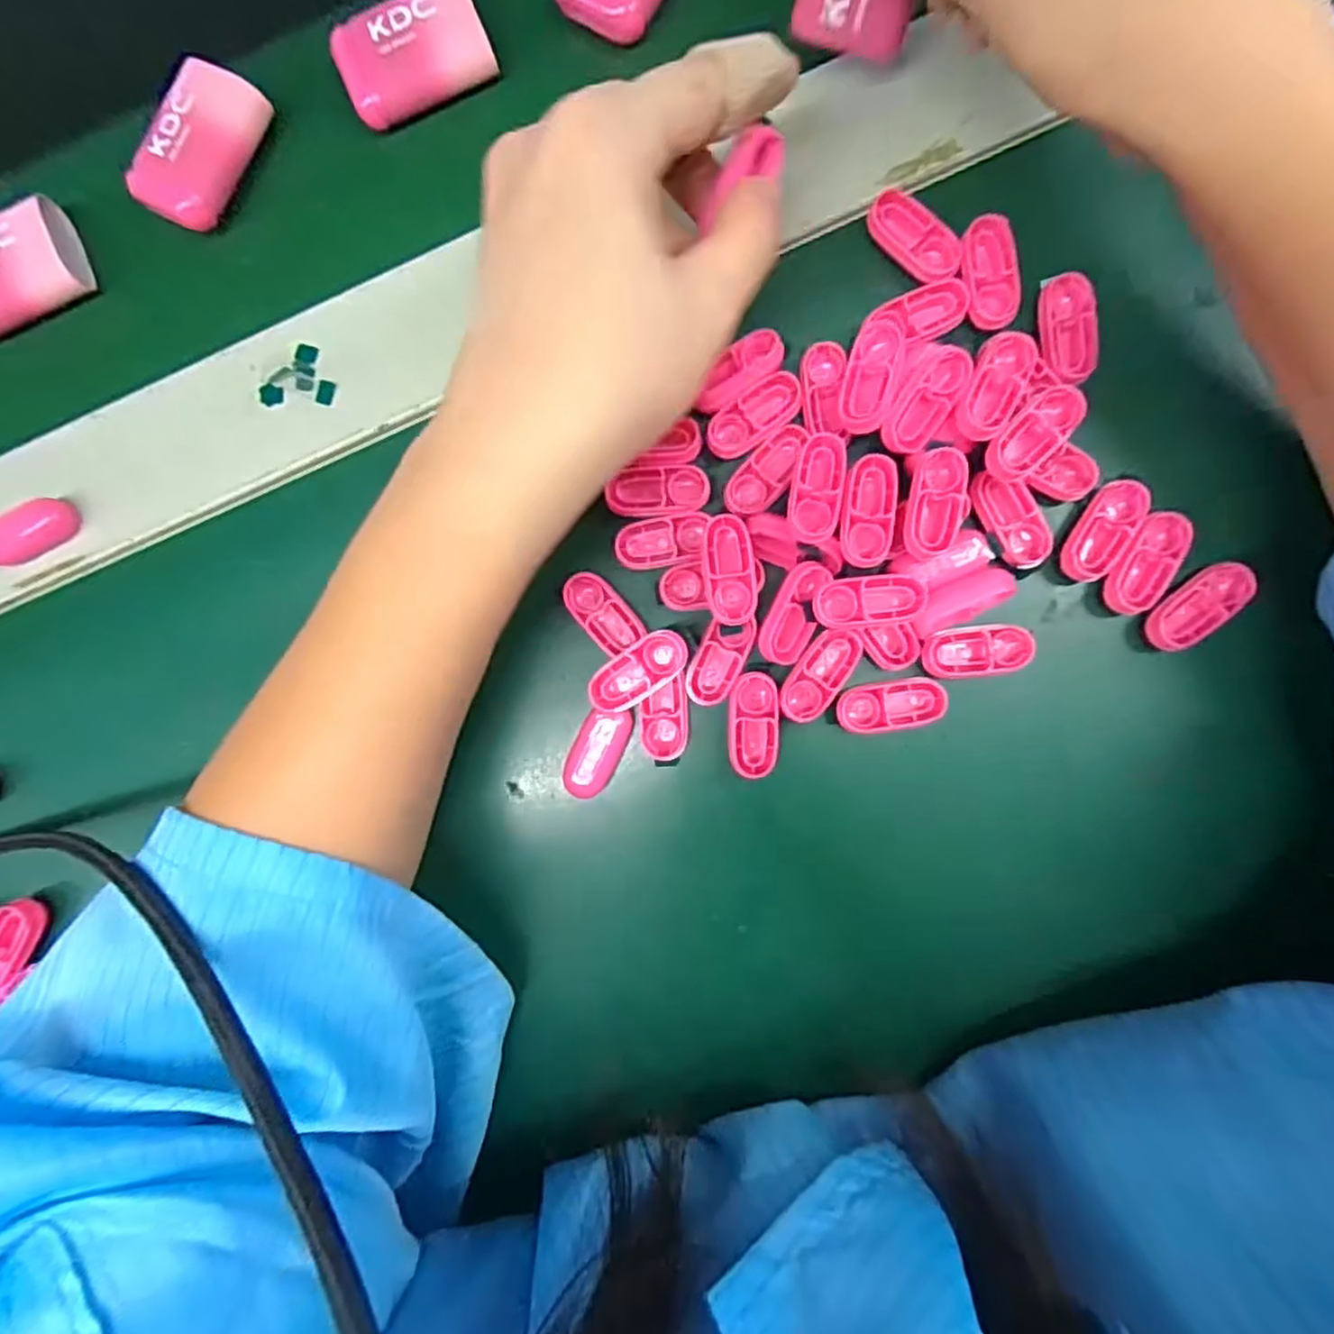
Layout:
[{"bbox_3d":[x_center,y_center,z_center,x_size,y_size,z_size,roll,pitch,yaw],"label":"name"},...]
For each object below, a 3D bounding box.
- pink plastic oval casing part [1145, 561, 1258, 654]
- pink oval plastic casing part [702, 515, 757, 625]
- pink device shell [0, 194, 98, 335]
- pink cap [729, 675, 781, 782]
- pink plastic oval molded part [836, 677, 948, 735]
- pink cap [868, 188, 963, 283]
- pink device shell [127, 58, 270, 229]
[{"bbox_3d":[0.169,-0.020,0.227,0.034,0.006,0.016,-45,84,3],"label":"pink plastic oval casing part"},{"bbox_3d":[0.020,-0.030,0.229,0.016,0.011,0.034,-4,88,6],"label":"pink oval plastic casing part"},{"bbox_3d":[-0.233,-0.138,0.254,0.049,0.019,0.036,-25,86,5],"label":"pink device shell"},{"bbox_3d":[0.028,0.019,0.234,0.016,0.004,0.034,0,88,6],"label":"pink cap"},{"bbox_3d":[0.073,0.012,0.232,0.034,0.004,0.016,-8,88,6],"label":"pink plastic oval molded part"},{"bbox_3d":[0.080,-0.139,0.233,0.016,0.009,0.033,-40,85,4],"label":"pink cap"},{"bbox_3d":[-0.162,-0.180,0.250,0.032,0.015,0.052,25,91,6],"label":"pink device shell"}]

